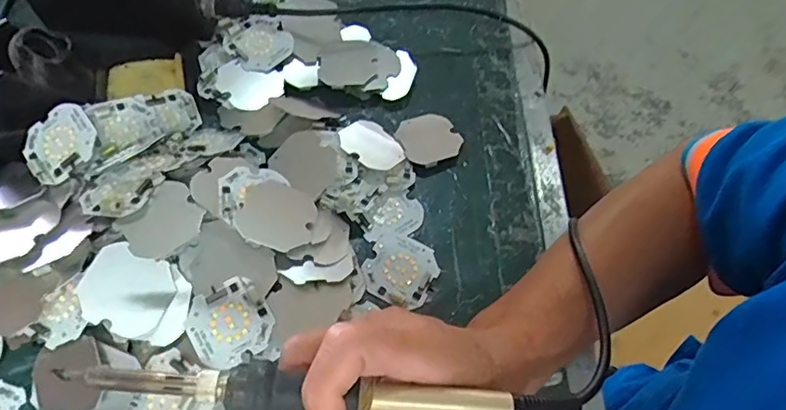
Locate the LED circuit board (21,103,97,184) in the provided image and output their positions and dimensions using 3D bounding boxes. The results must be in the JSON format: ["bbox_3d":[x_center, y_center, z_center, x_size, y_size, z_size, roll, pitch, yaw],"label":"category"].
[{"bbox_3d":[-0.214,-0.040,0.359,0.046,0.004,0.044,-41,74,-4],"label":"LED circuit board"}]

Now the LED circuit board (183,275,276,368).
[{"bbox_3d":[-0.097,0.070,0.332,0.046,0.004,0.044,-30,82,-18],"label":"LED circuit board"}]

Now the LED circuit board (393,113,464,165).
[{"bbox_3d":[0.027,-0.051,0.422,0.046,0.005,0.044,-19,62,-11],"label":"LED circuit board"}]

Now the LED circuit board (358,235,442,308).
[{"bbox_3d":[0.005,0.042,0.370,0.045,0.005,0.047,24,63,12],"label":"LED circuit board"}]

